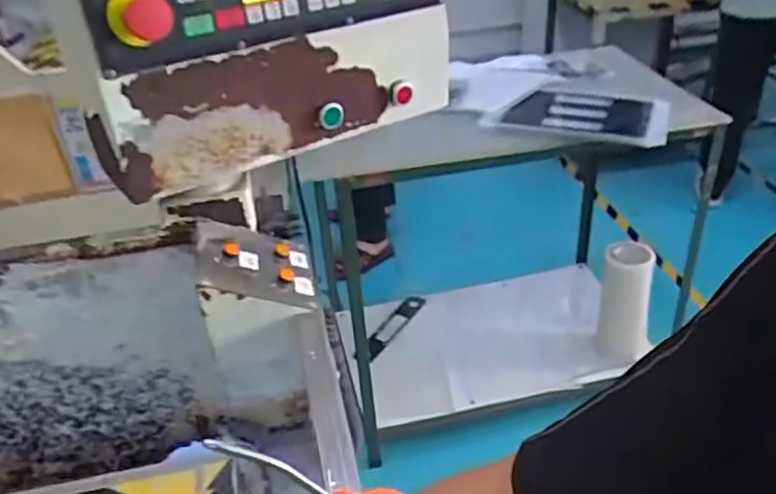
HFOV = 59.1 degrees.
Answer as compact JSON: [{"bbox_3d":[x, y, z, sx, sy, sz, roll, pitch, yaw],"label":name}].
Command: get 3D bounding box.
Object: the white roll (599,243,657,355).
[{"bbox_3d":[0.599,0.124,1.723,0.122,0.277,0.136,9,35,19],"label":"white roll"}]

